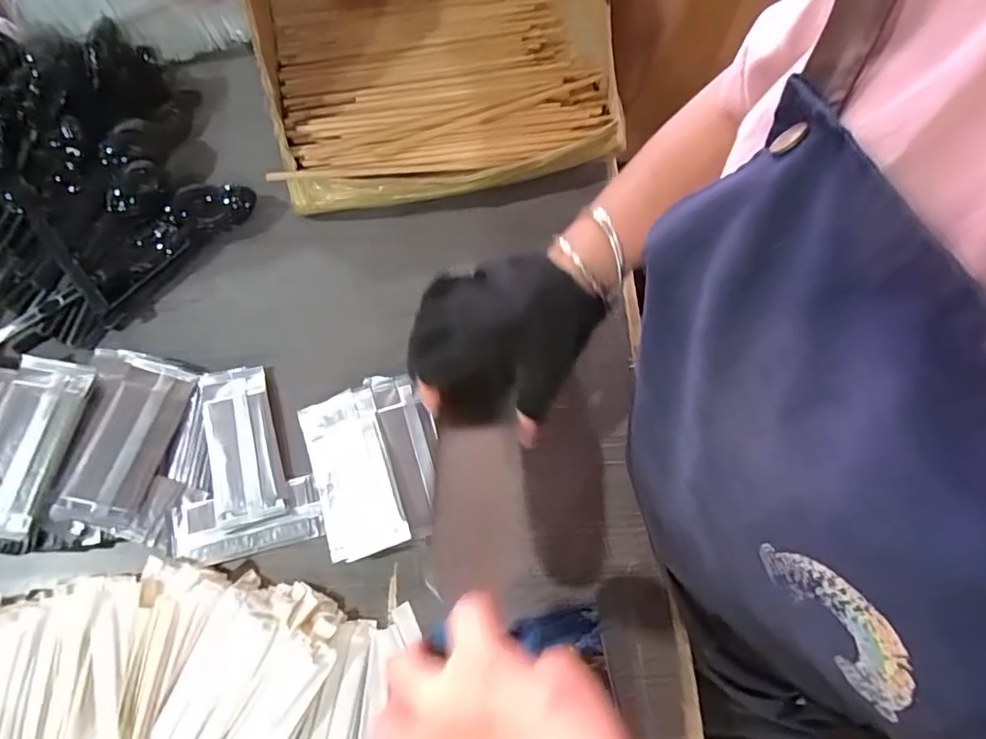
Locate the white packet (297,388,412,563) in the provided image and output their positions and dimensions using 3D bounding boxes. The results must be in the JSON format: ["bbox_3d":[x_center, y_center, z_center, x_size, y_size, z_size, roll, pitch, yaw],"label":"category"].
[{"bbox_3d":[-0.108,0.075,0.393,0.059,0.017,0.126,-18,70,-8],"label":"white packet"}]

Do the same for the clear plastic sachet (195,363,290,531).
[{"bbox_3d":[-0.194,0.056,0.402,0.048,0.011,0.121,-18,70,-8],"label":"clear plastic sachet"}]

